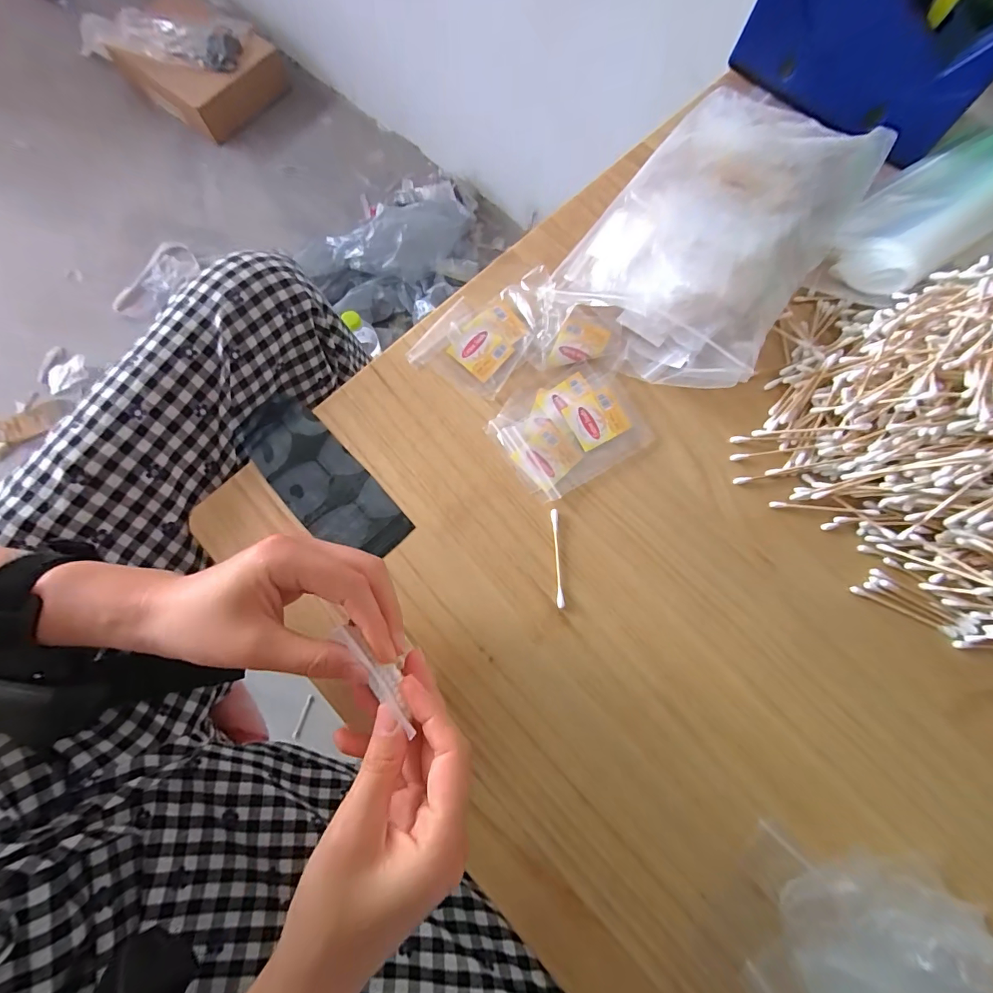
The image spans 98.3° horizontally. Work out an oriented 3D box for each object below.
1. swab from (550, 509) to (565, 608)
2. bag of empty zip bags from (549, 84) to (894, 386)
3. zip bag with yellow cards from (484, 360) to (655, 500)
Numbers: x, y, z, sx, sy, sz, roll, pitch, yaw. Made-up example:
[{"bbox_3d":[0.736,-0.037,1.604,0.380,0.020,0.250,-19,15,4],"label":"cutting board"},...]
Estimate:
[{"bbox_3d":[0.045,0.045,0.315,0.005,0.004,0.071,-2,76,-1],"label":"swab"},{"bbox_3d":[0.185,-0.225,0.354,0.167,0.052,0.285,38,79,8],"label":"bag of empty zip bags"},{"bbox_3d":[0.058,-0.054,0.337,0.108,0.007,0.087,-30,78,-7],"label":"zip bag with yellow cards"}]

